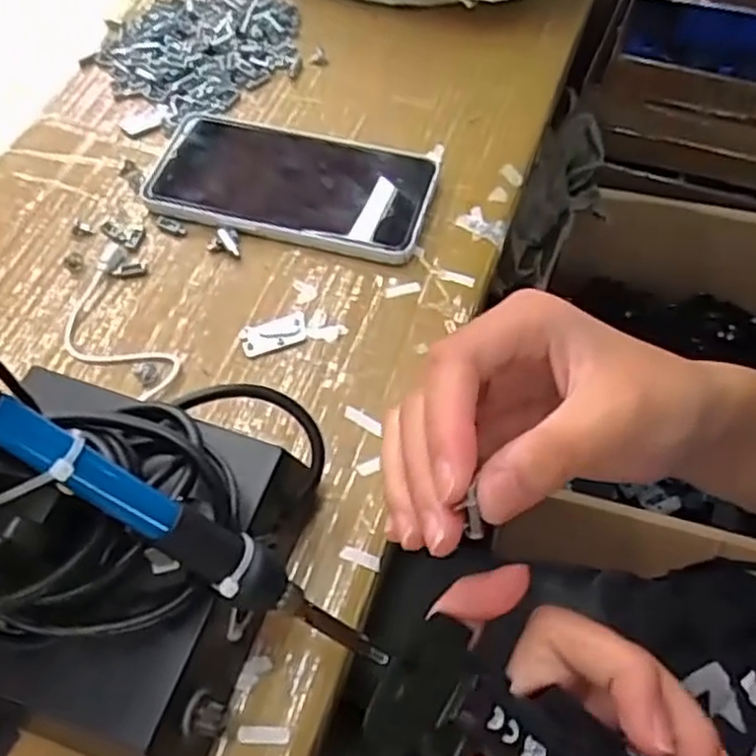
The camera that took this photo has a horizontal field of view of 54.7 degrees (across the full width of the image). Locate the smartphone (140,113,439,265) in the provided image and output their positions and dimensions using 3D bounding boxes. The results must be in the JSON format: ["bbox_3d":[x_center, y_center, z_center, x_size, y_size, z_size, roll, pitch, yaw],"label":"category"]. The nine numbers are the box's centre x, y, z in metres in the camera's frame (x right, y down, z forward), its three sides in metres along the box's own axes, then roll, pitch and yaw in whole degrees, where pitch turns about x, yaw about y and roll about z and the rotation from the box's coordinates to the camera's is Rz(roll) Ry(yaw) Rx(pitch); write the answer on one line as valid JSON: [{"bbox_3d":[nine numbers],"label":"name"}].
[{"bbox_3d":[-0.051,-0.117,0.437,0.163,0.016,0.083,11,61,9],"label":"smartphone"}]

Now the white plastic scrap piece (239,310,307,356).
[{"bbox_3d":[-0.055,-0.024,0.388,0.036,0.004,0.019,-19,61,-8],"label":"white plastic scrap piece"}]

